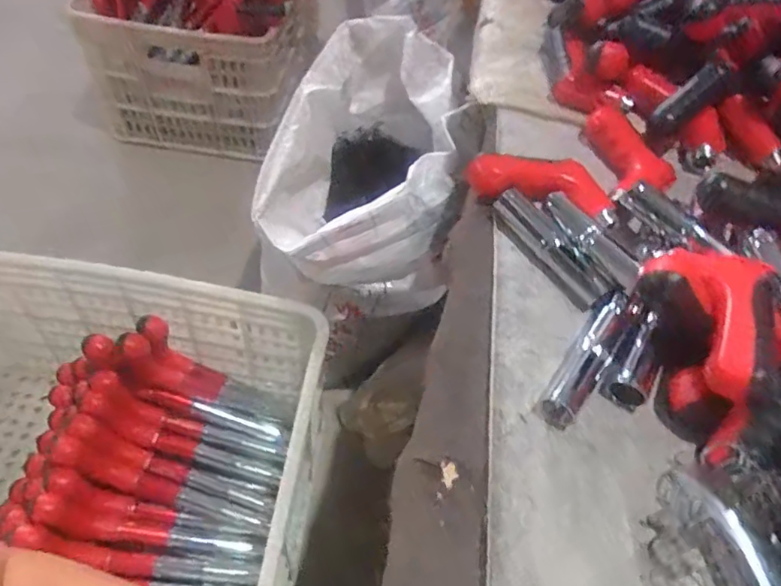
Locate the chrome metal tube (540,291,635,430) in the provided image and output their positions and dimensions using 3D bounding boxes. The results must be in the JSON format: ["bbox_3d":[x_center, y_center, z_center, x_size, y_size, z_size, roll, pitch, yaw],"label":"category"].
[{"bbox_3d":[0.154,0.050,0.434,0.028,0.023,0.118,33,58,16],"label":"chrome metal tube"}]

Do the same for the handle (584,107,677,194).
[{"bbox_3d":[0.231,-0.137,0.565,0.050,0.030,0.103,-34,75,-21],"label":"handle"}]

